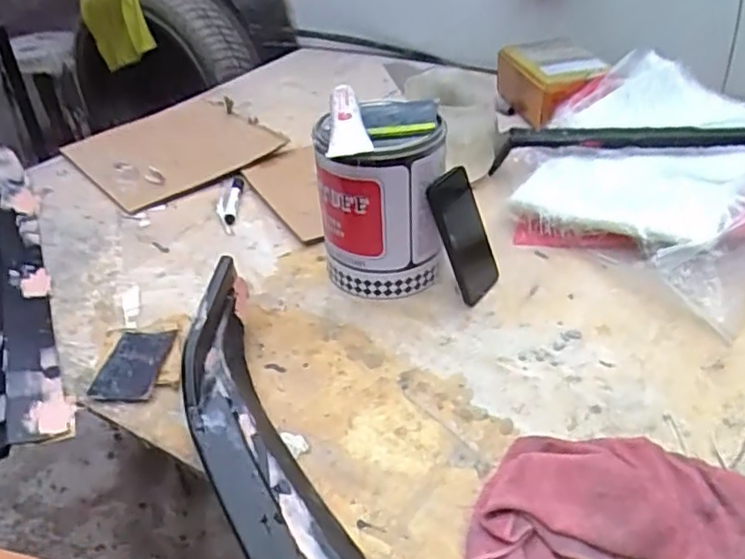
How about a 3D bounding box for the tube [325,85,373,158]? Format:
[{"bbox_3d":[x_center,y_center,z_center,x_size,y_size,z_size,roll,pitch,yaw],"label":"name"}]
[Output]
[{"bbox_3d":[-0.029,-0.191,0.750,0.049,0.041,0.121,-3,63,-1],"label":"tube"}]

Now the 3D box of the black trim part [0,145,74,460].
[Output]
[{"bbox_3d":[-0.526,-0.042,0.904,0.093,0.059,0.748,-20,39,-20],"label":"black trim part"}]

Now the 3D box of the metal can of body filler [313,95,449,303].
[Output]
[{"bbox_3d":[0.010,-0.099,0.819,0.150,0.219,0.143,-3,36,2],"label":"metal can of body filler"}]

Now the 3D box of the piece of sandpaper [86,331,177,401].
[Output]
[{"bbox_3d":[-0.284,0.098,0.746,0.069,0.007,0.118,-1,36,4],"label":"piece of sandpaper"}]

